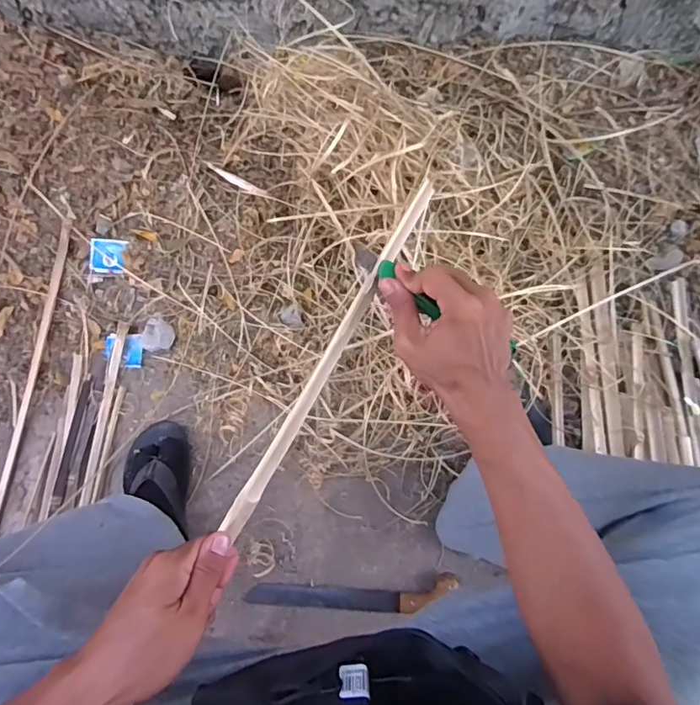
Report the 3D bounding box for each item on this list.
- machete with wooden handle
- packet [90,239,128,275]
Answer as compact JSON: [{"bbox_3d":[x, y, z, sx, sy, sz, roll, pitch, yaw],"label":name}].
[{"bbox_3d":[0.006,0.375,0.768,0.319,0.024,0.048,-2,75,-3],"label":"machete with wooden handle"},{"bbox_3d":[-0.429,-0.171,0.888,0.059,0.004,0.059,3,91,-6],"label":"packet"}]

